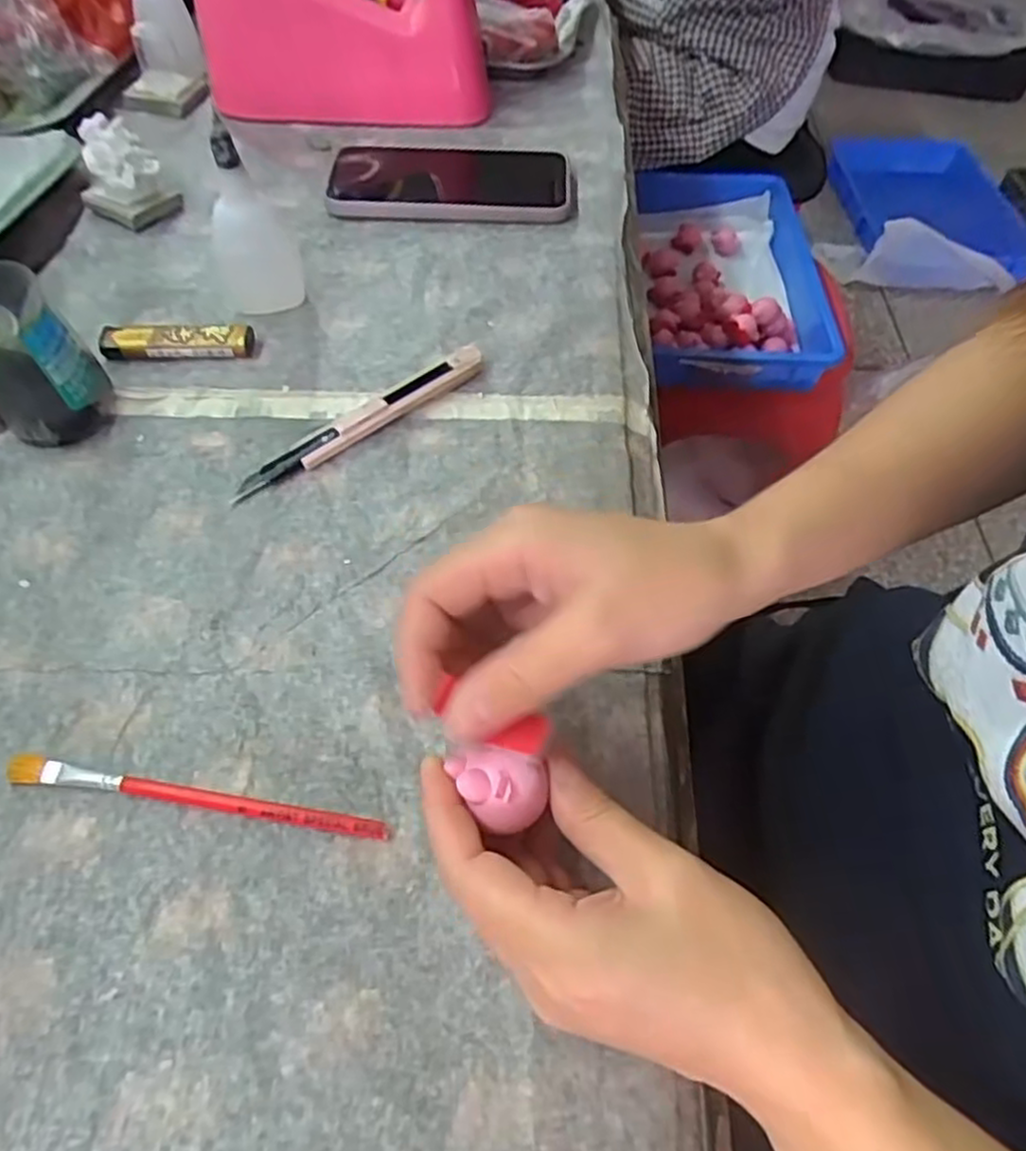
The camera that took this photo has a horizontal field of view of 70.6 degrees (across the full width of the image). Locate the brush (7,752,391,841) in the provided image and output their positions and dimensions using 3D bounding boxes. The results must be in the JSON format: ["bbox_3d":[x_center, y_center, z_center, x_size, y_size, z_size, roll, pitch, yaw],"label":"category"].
[{"bbox_3d":[-0.117,0.083,0.267,0.144,0.006,0.009,8,57,6],"label":"brush"}]

